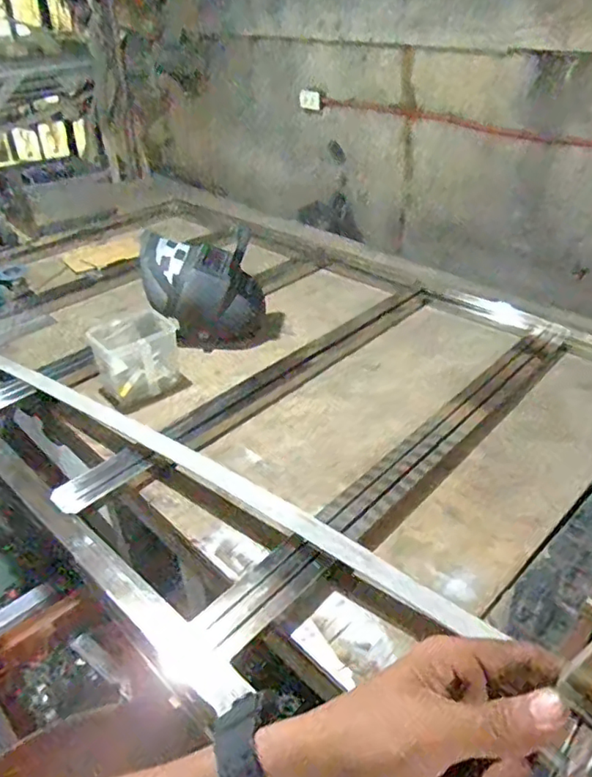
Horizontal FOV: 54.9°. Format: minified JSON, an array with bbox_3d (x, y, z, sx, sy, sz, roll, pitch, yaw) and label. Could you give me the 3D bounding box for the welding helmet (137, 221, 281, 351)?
[{"bbox_3d":[-0.196,-0.241,1.417,0.330,0.245,0.158,-14,37,-19],"label":"welding helmet"}]

